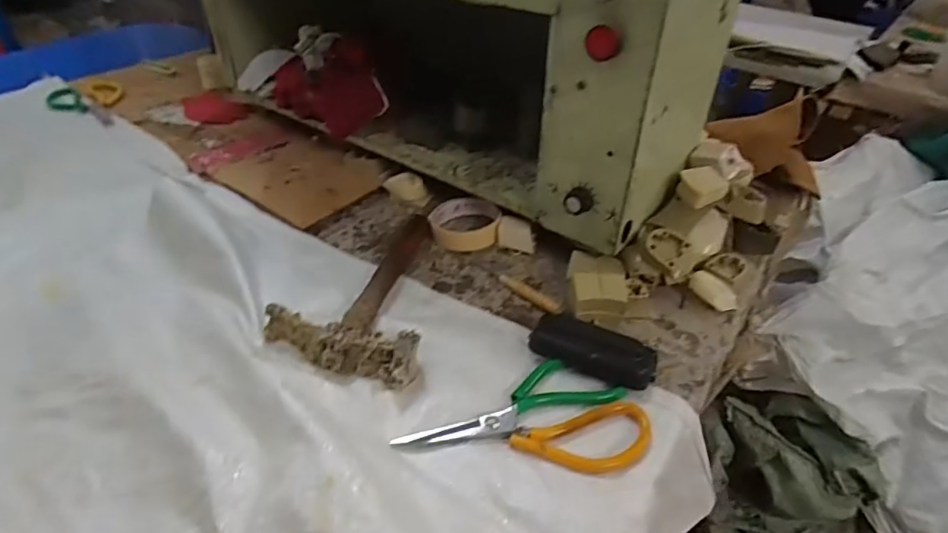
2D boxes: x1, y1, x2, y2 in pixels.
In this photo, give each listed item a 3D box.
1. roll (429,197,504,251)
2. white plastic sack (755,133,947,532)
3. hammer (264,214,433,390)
[{"bbox_3d":[-0.011,-0.052,0.640,0.080,0.026,0.078,1,38,-1],"label":"roll"},{"bbox_3d":[0.702,0.146,0.821,0.463,0.346,0.635,22,42,24],"label":"white plastic sack"},{"bbox_3d":[-0.108,0.013,0.536,0.143,0.034,0.237,6,38,5],"label":"hammer"}]

